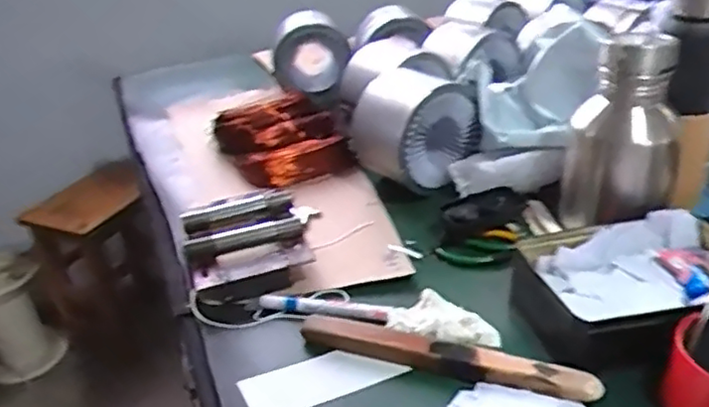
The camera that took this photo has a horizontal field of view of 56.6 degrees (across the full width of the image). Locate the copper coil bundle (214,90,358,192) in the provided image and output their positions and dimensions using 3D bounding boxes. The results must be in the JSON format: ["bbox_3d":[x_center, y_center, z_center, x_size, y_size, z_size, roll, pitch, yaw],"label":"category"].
[{"bbox_3d":[-0.115,-0.102,1.053,0.170,0.063,0.220,-21,33,-27],"label":"copper coil bundle"}]

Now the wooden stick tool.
[{"bbox_3d":[0.080,0.139,0.606,0.273,0.016,0.036,8,32,21],"label":"wooden stick tool"}]

